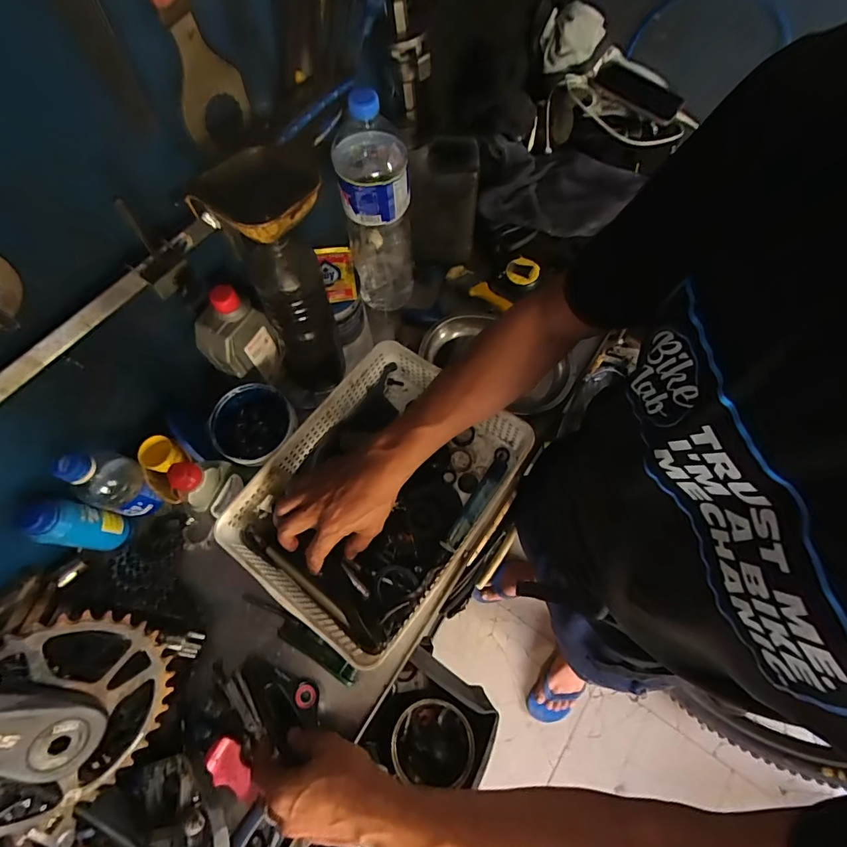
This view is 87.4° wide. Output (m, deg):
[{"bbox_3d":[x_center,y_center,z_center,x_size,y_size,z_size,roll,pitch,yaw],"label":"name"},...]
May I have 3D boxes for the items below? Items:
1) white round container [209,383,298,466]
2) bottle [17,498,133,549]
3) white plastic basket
[{"bbox_3d":[-0.215,0.013,0.586,0.098,0.080,0.102,-1,67,2],"label":"white round container"},{"bbox_3d":[-0.402,0.117,0.510,0.049,0.134,0.046,10,68,6],"label":"bottle"},{"bbox_3d":[-0.050,0.086,0.557,0.249,0.081,0.324,35,72,15],"label":"white plastic basket"}]

